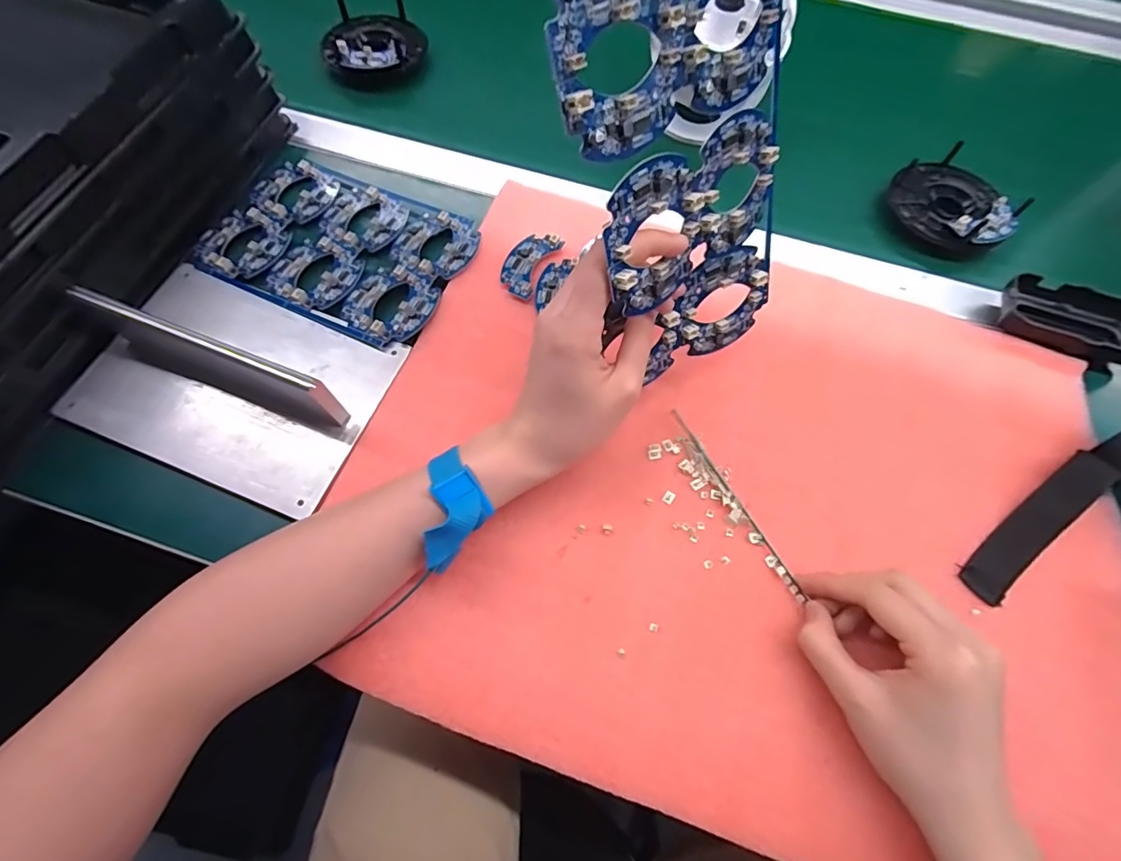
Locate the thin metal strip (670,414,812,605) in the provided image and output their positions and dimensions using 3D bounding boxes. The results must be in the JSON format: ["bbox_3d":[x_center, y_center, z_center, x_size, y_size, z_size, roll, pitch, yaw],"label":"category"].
[{"bbox_3d":[0.111,0.041,0.315,0.008,0.009,0.136,-25,70,-13],"label":"thin metal strip"}]

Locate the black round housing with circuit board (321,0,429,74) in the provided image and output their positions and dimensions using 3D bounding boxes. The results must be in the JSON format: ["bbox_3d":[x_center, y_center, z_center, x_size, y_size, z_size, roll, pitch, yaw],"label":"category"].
[{"bbox_3d":[-0.185,-0.386,0.483,0.097,0.035,0.091,1,67,-2],"label":"black round housing with circuit board"}]

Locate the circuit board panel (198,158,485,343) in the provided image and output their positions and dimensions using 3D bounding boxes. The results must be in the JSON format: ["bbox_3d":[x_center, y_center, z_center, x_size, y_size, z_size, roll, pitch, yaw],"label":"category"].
[{"bbox_3d":[-0.174,-0.146,0.386,0.190,0.010,0.133,23,67,8],"label":"circuit board panel"}]

